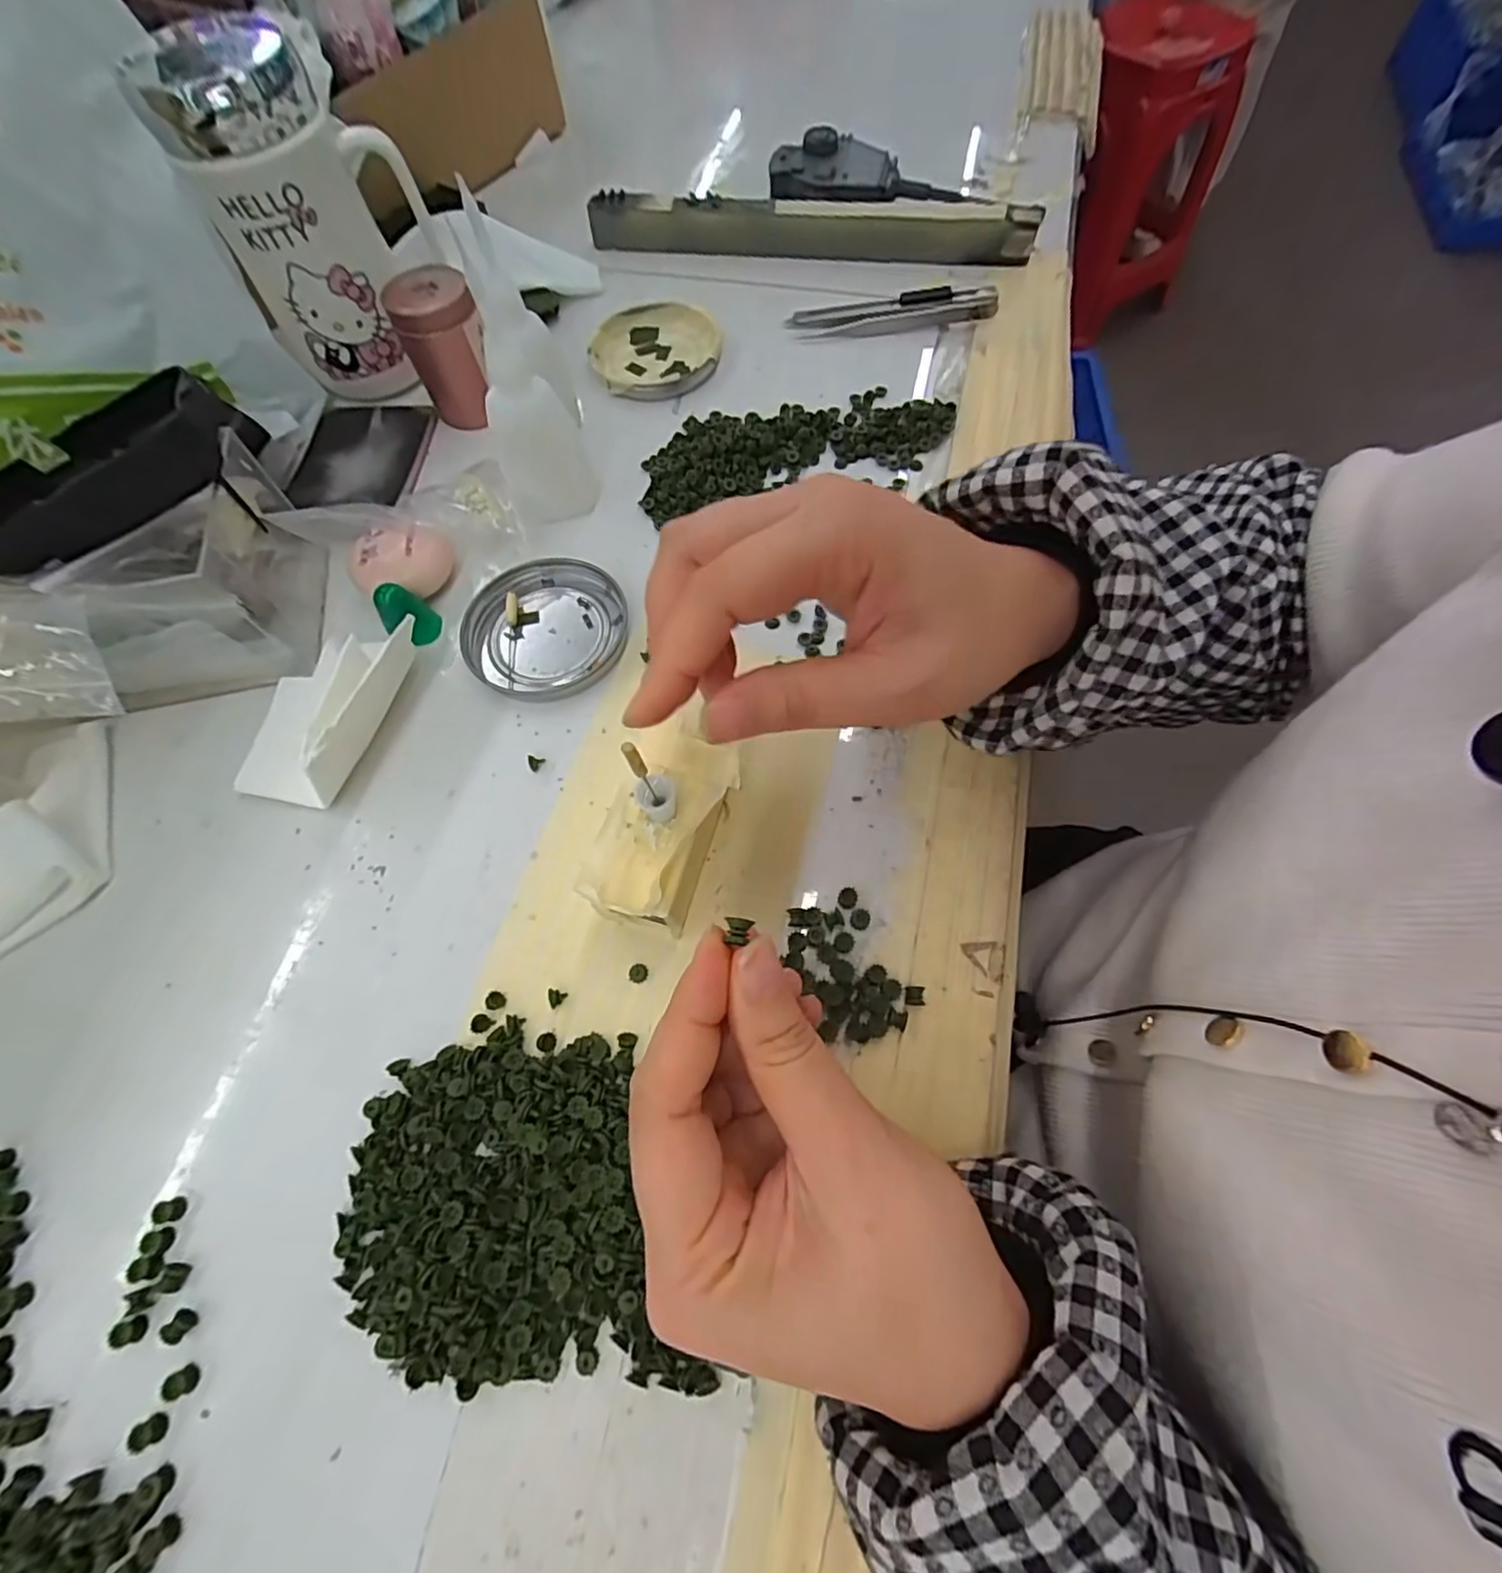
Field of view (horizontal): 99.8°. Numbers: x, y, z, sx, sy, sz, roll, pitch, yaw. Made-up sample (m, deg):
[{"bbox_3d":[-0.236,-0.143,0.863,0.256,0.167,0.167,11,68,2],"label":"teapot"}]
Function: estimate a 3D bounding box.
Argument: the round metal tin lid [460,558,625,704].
[{"bbox_3d":[-0.100,-0.078,0.310,0.077,0.009,0.075,-1,66,1],"label":"round metal tin lid"}]

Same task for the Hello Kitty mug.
[{"bbox_3d":[-0.229,-0.294,0.335,0.078,0.137,0.075,15,68,8],"label":"Hello Kitty mug"}]

